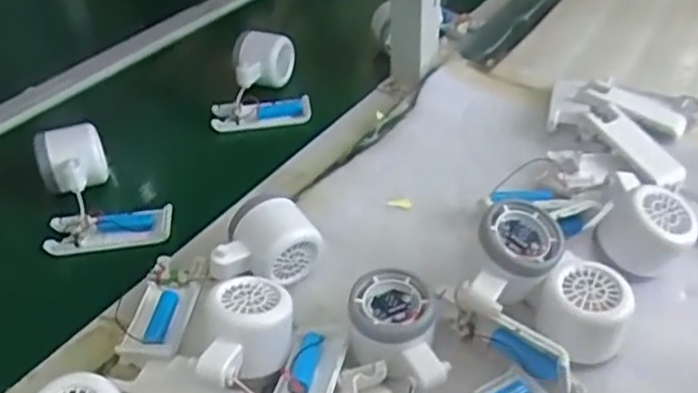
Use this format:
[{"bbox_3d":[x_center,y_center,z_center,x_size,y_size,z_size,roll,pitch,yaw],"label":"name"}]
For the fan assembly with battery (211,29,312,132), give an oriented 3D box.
[{"bbox_3d":[-0.098,-0.130,0.725,0.102,0.063,0.107,-4,40,-3],"label":"fan assembly with battery"}]

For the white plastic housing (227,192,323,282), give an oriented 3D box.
[{"bbox_3d":[-0.056,0.037,0.516,0.066,0.053,0.062,-18,43,-18],"label":"white plastic housing"}]

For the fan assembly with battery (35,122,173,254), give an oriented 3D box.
[{"bbox_3d":[-0.222,-0.009,0.594,0.102,0.059,0.123,-14,42,-14],"label":"fan assembly with battery"}]

